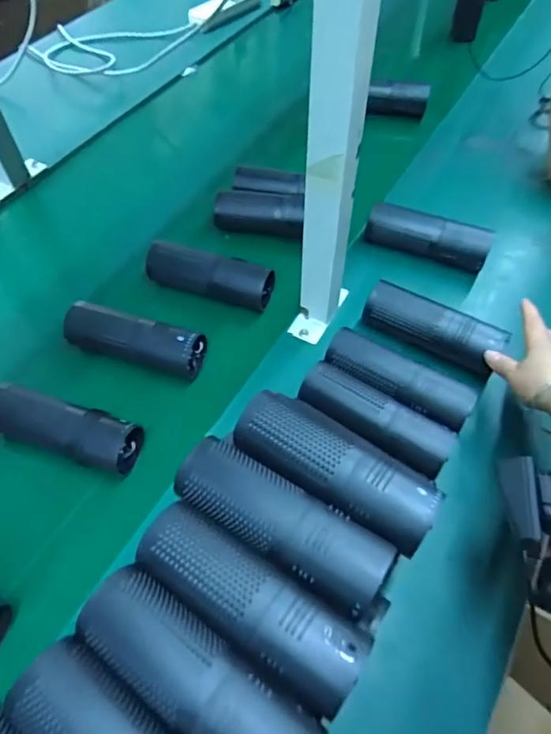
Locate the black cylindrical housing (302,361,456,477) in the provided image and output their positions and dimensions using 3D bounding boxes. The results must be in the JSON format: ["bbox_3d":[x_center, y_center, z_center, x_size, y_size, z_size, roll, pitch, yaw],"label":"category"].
[{"bbox_3d":[0.103,0.055,0.531,0.164,0.048,0.056,29,61,18],"label":"black cylindrical housing"}]

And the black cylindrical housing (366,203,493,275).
[{"bbox_3d":[0.203,-0.175,0.684,0.164,0.051,0.049,22,59,14],"label":"black cylindrical housing"}]

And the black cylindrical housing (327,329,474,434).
[{"bbox_3d":[0.129,0.016,0.554,0.162,0.054,0.053,32,62,19],"label":"black cylindrical housing"}]

